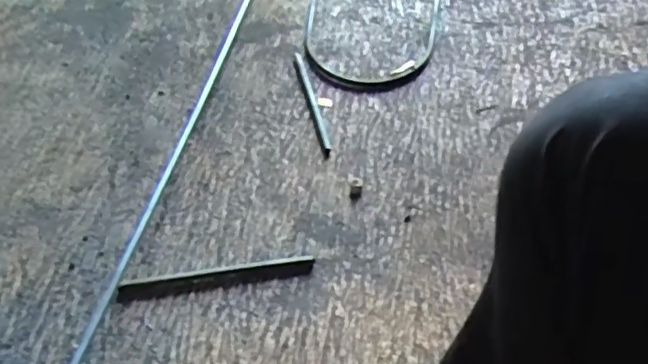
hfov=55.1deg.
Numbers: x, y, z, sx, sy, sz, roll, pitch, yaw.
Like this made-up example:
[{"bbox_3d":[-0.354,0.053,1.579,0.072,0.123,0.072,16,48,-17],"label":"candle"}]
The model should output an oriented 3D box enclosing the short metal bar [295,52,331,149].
[{"bbox_3d":[-0.022,-0.141,1.034,0.013,0.006,0.245,-10,48,-8],"label":"short metal bar"}]

